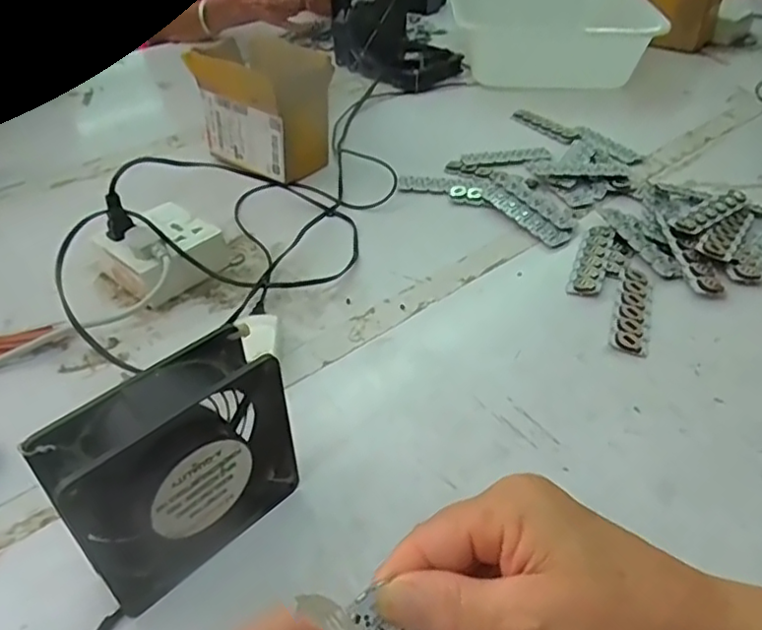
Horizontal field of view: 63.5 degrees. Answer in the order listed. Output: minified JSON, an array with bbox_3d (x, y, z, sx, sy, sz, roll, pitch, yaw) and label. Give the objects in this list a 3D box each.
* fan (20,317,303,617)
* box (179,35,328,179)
[{"bbox_3d":[-0.104,0.083,0.337,0.125,0.115,0.048,-33,50,-32],"label":"fan"},{"bbox_3d":[-0.133,-0.245,0.705,0.142,0.141,0.092,24,47,26],"label":"box"}]

